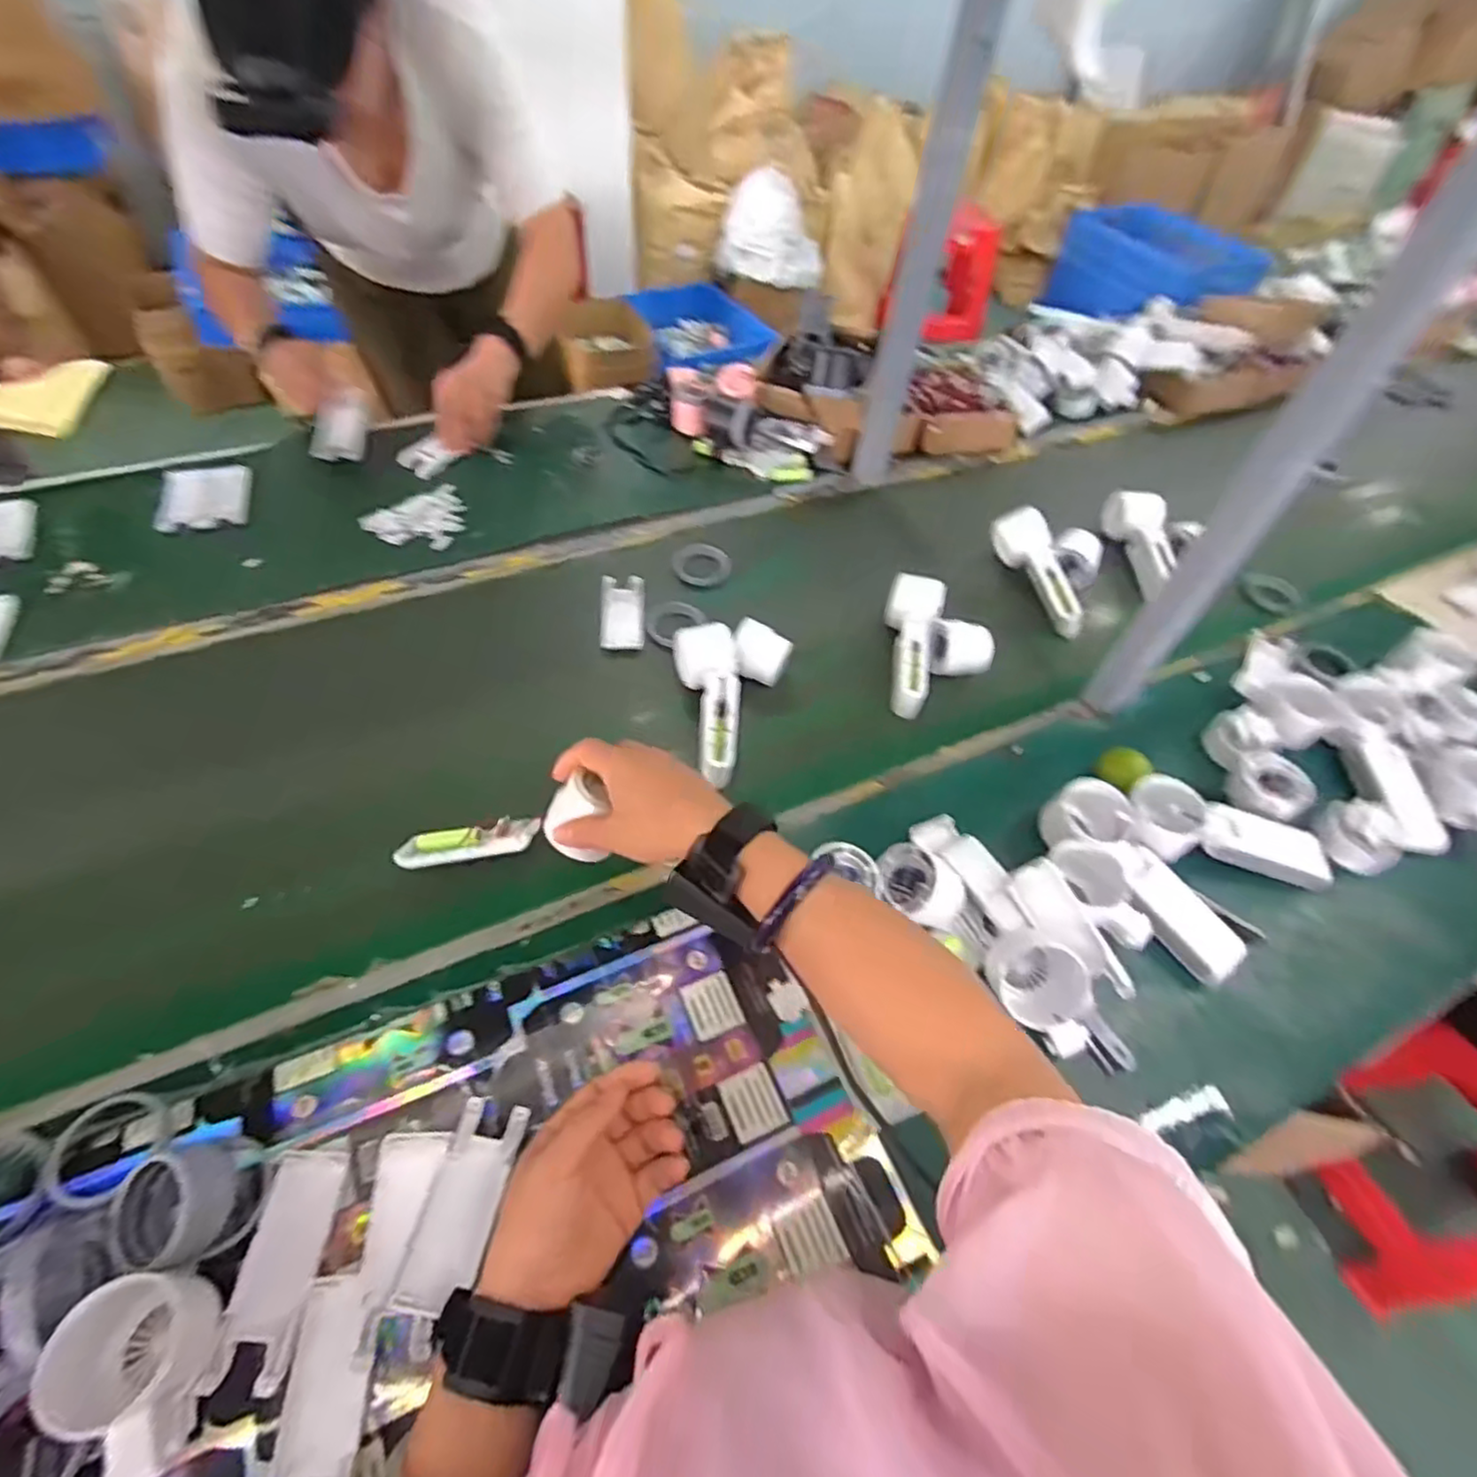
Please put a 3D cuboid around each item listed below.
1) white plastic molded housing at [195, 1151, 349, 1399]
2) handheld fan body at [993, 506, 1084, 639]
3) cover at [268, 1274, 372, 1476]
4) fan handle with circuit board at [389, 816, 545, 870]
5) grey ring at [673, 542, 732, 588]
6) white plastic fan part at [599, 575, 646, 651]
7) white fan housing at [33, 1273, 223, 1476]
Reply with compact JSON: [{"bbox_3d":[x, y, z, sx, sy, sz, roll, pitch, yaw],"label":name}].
[{"bbox_3d":[-0.252,0.291,0.382,0.039,0.010,0.104,3,52,-3],"label":"white plastic molded housing"},{"bbox_3d":[0.354,-0.195,0.796,0.045,0.067,0.162,-13,55,-15],"label":"handheld fan body"},{"bbox_3d":[-0.210,0.339,0.349,0.039,0.022,0.102,2,52,-4],"label":"cover"},{"bbox_3d":[-0.210,0.080,0.538,0.113,0.013,0.030,-10,51,7],"label":"fan handle with circuit board"},{"bbox_3d":[-0.042,-0.200,0.792,0.068,0.006,0.071,3,52,-3],"label":"grey ring"},{"bbox_3d":[-0.124,-0.135,0.737,0.046,0.015,0.103,0,52,-5],"label":"white plastic fan part"},{"bbox_3d":[-0.300,0.317,0.340,0.062,0.047,0.082,-12,54,-14],"label":"white fan housing"}]

